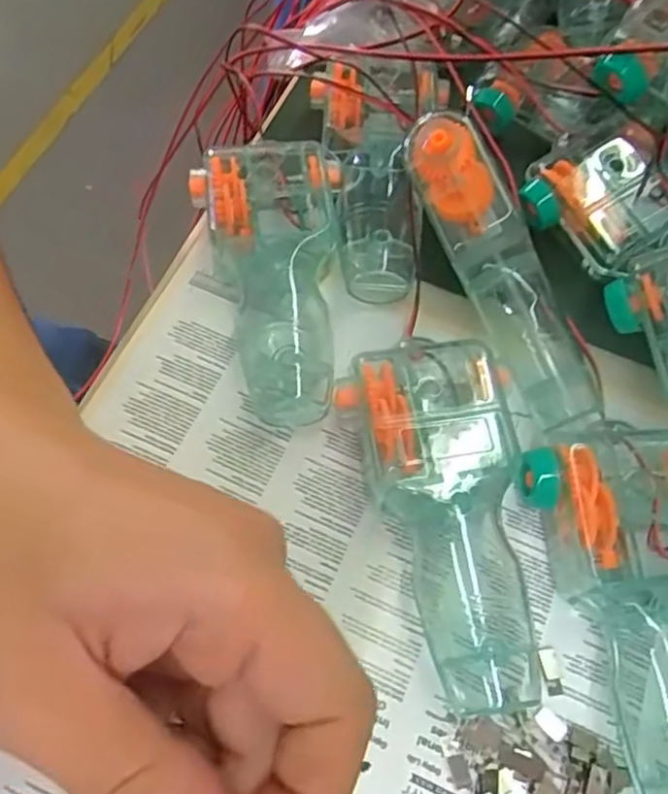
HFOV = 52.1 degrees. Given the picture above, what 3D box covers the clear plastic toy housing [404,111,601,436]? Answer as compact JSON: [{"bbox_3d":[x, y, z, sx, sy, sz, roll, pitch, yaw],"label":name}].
[{"bbox_3d":[0.062,-0.048,0.250,0.030,0.029,0.121,-26,91,-14],"label":"clear plastic toy housing"}]

